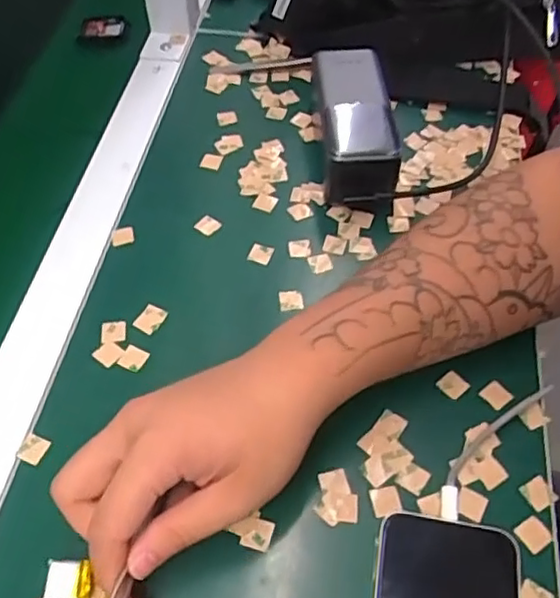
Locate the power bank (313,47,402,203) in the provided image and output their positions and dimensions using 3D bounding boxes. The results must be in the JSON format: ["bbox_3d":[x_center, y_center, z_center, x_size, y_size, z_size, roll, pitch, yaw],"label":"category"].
[{"bbox_3d":[0.058,-0.134,0.497,0.050,0.058,0.137,-2,53,0],"label":"power bank"}]

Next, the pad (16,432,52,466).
[{"bbox_3d":[-0.142,0.087,0.370,0.014,0.005,0.016,16,55,13],"label":"pad"}]

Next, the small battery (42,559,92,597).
[{"bbox_3d":[-0.103,0.136,0.312,0.021,0.004,0.019,-1,53,1],"label":"small battery"}]

